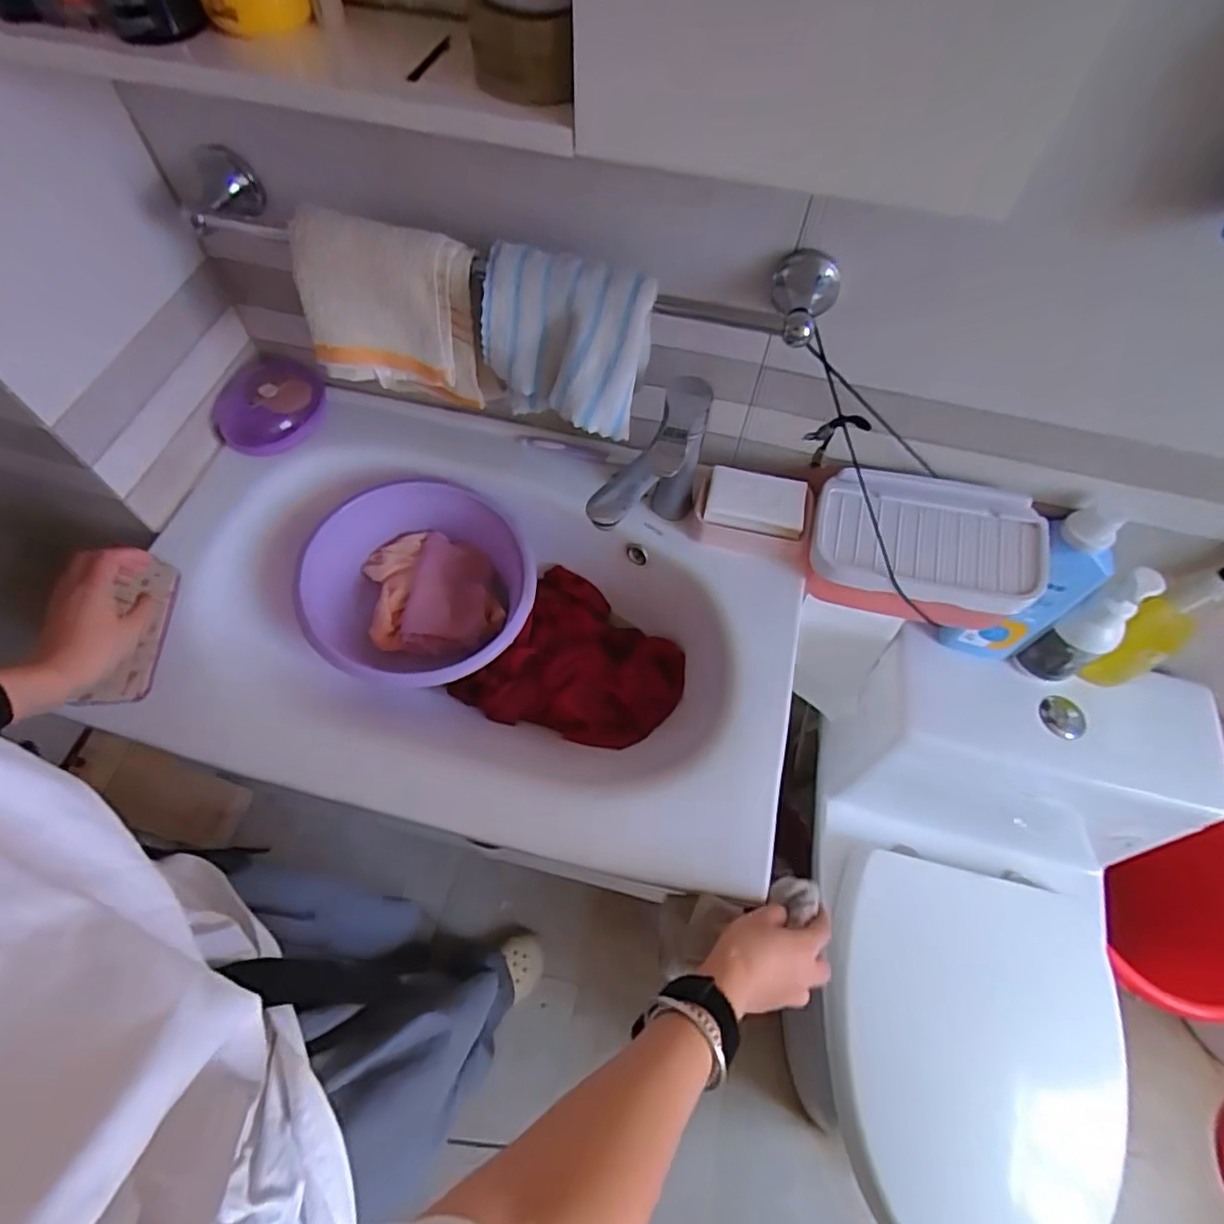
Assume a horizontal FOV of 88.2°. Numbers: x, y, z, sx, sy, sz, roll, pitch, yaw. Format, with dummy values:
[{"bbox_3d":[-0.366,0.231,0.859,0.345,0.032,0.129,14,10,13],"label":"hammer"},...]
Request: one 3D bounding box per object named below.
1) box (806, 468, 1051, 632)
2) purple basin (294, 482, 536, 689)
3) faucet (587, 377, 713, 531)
[{"bbox_3d":[0.332,-0.061,0.693,0.230,0.105,0.131,13,62,5],"label":"box"},{"bbox_3d":[-0.220,-0.020,0.741,0.232,0.121,0.248,1,62,-2],"label":"purple basin"},{"bbox_3d":[0.037,-0.125,0.624,0.069,0.154,0.144,24,63,10],"label":"faucet"}]

